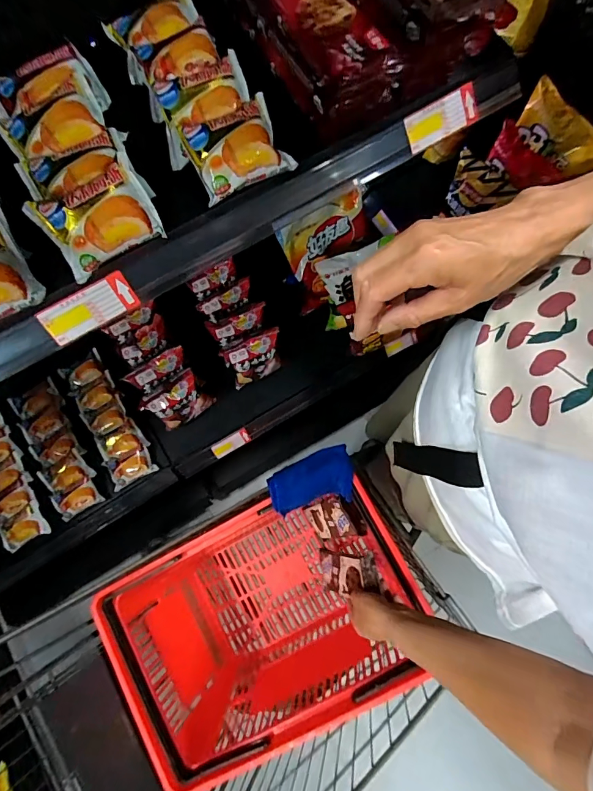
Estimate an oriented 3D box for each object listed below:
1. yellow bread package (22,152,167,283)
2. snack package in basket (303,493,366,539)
[{"bbox_3d":[-0.189,-0.171,0.384,0.102,0.078,0.045,-39,35,-8],"label":"yellow bread package"},{"bbox_3d":[0.061,0.228,0.749,0.025,0.201,0.080,-22,78,-23],"label":"snack package in basket"}]

